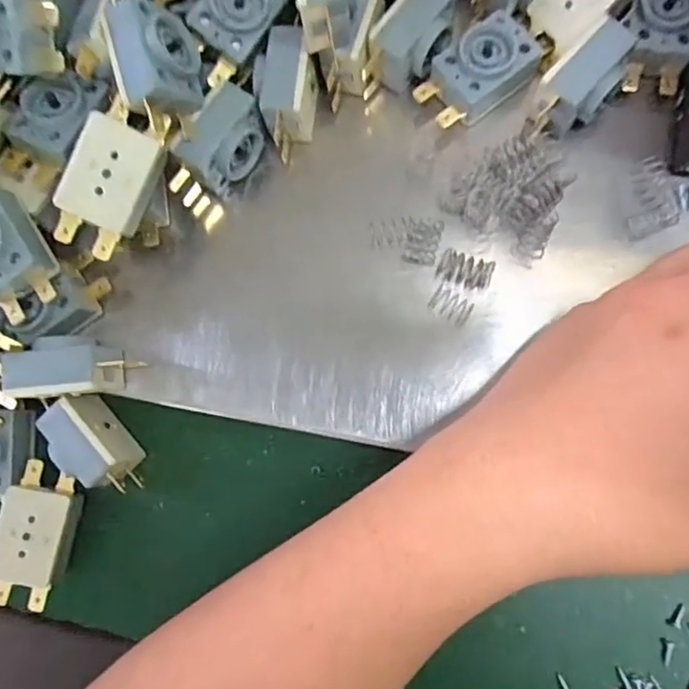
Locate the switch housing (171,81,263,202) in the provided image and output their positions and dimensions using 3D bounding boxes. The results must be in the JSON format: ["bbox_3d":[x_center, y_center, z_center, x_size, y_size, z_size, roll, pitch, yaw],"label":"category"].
[{"bbox_3d":[-0.047,-0.082,0.247,0.021,0.033,0.037,35,87,9],"label":"switch housing"}]

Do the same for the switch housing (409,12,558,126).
[{"bbox_3d":[0.057,-0.111,0.238,0.052,0.014,0.029,-39,80,0],"label":"switch housing"}]

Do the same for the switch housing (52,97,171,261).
[{"bbox_3d":[-0.087,-0.062,0.220,0.030,0.015,0.056,25,97,-23],"label":"switch housing"}]

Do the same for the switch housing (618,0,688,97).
[{"bbox_3d":[0.124,-0.125,0.235,0.027,0.014,0.046,10,84,7],"label":"switch housing"}]

